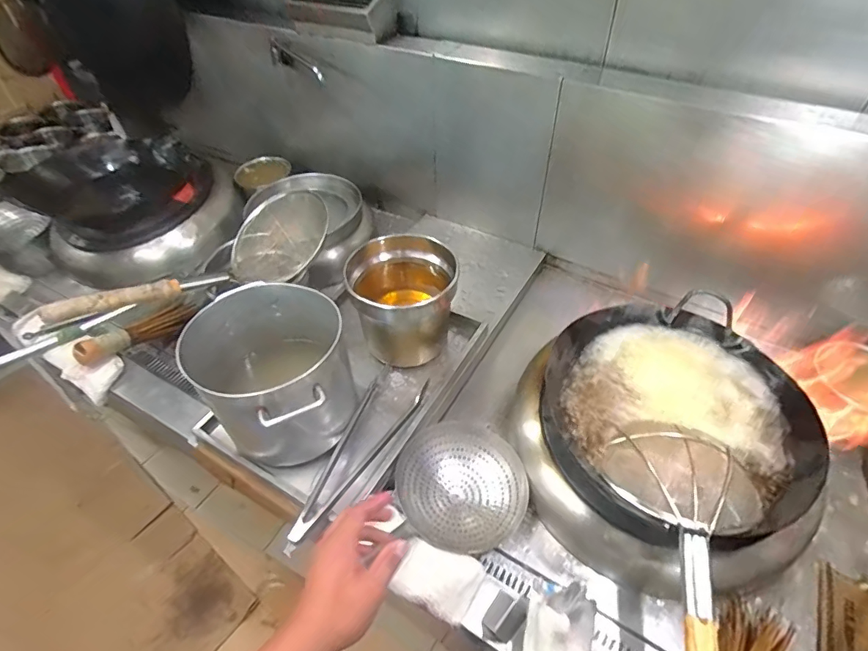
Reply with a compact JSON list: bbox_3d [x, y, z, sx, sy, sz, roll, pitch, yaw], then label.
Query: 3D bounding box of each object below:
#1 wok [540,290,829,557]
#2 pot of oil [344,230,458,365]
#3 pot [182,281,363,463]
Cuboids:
[{"bbox_3d":[0.418,0.149,0.827,0.408,0.107,0.426,-11,47,-9],"label":"wok"},{"bbox_3d":[-0.065,-0.048,1.015,0.189,0.229,0.189,-1,47,1],"label":"pot of oil"},{"bbox_3d":[-0.284,0.099,0.867,0.263,0.220,0.301,-21,50,-17],"label":"pot"}]

